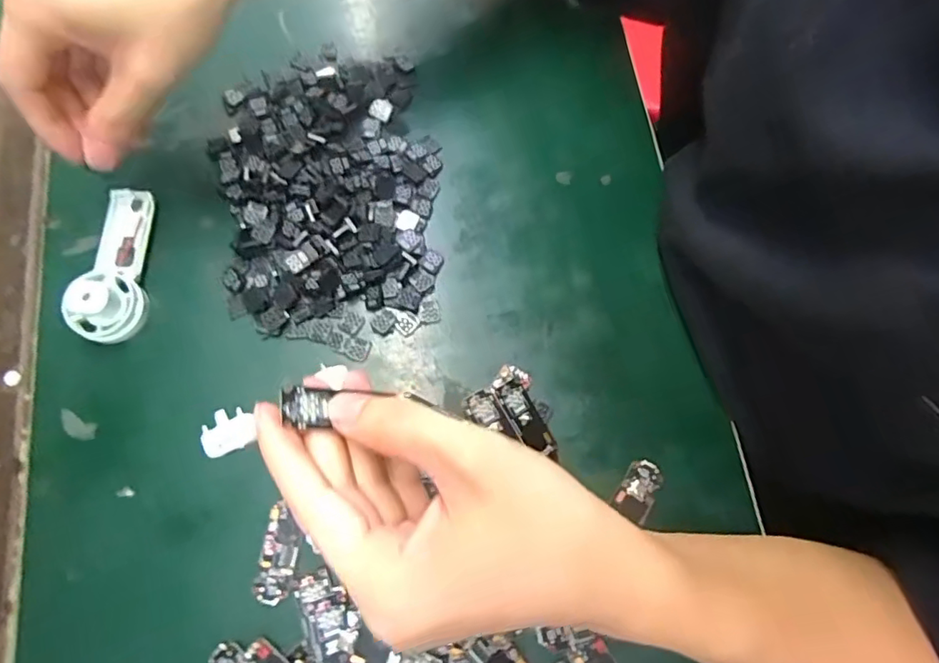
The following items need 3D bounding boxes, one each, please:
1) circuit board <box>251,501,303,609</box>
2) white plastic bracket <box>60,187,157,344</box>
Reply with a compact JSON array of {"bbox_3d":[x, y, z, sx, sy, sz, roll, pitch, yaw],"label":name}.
[{"bbox_3d":[-0.101,0.118,0.295,0.019,0.004,0.048,9,73,0],"label":"circuit board"},{"bbox_3d":[-0.206,-0.041,0.324,0.030,0.030,0.095,1,73,-2],"label":"white plastic bracket"}]

